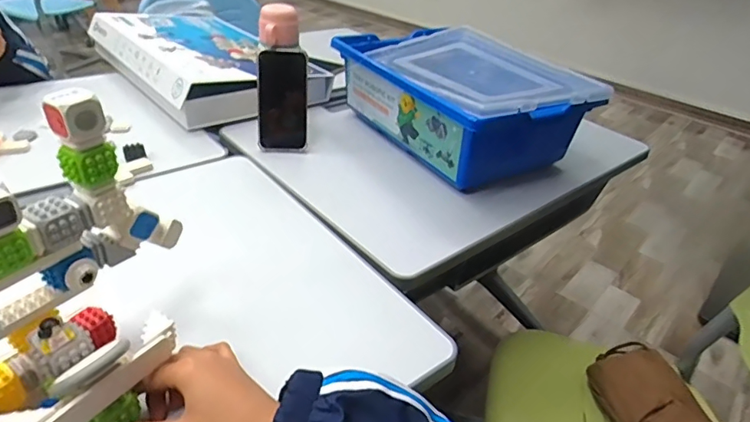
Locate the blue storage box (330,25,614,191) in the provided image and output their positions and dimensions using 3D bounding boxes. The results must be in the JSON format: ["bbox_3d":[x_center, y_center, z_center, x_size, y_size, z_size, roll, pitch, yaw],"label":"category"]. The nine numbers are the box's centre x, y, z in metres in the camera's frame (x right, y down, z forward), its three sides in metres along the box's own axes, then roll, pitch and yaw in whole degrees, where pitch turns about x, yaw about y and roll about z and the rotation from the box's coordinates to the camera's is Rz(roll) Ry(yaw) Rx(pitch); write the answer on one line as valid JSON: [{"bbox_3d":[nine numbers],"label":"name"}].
[{"bbox_3d":[0.140,-0.199,0.872,0.269,0.144,0.404,-17,40,-30],"label":"blue storage box"}]

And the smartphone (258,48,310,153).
[{"bbox_3d":[-0.150,-0.181,0.820,0.082,0.162,0.010,0,13,-7],"label":"smartphone"}]

